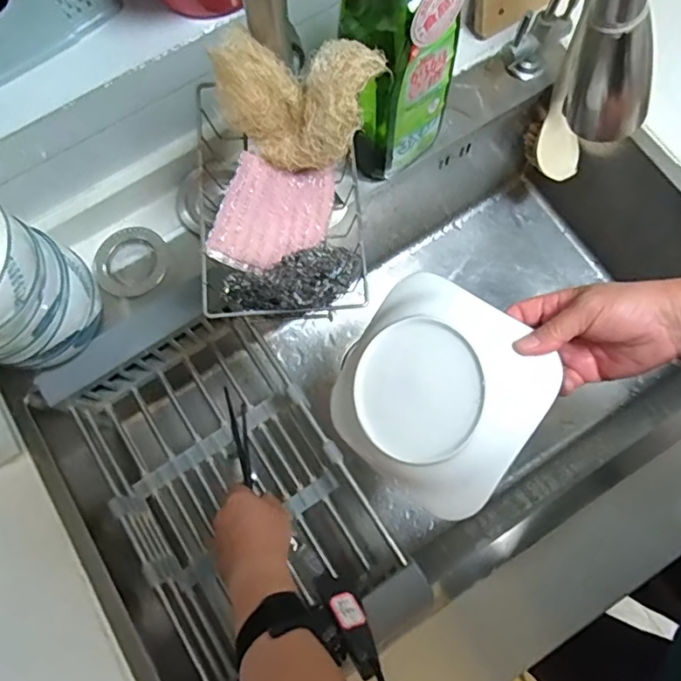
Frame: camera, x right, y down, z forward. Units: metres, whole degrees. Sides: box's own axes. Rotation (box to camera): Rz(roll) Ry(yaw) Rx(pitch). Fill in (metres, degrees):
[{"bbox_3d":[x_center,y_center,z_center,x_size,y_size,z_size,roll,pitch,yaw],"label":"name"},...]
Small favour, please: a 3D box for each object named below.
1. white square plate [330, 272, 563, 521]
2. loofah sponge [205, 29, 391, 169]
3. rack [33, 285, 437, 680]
[{"bbox_3d":[0.076,0.040,0.469,0.165,0.028,0.162,37,96,28],"label":"white square plate"},{"bbox_3d":[-0.026,-0.162,0.380,0.105,0.066,0.067,3,74,3],"label":"loofah sponge"},{"bbox_3d":[-0.113,0.153,0.568,0.229,0.091,0.372,-33,76,-7],"label":"rack"}]

